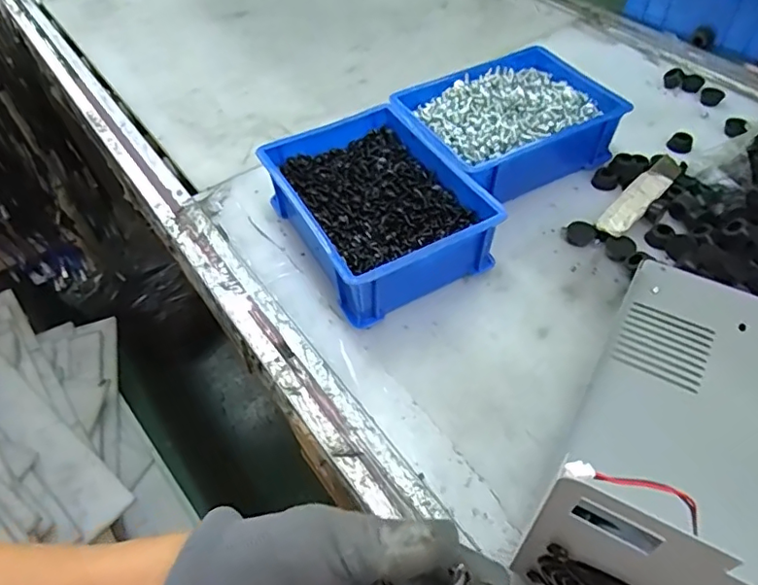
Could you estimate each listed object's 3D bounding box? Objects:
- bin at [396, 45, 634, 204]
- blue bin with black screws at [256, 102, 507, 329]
[{"bbox_3d":[0.133,-0.170,0.564,0.200,0.064,0.149,-26,54,-17],"label":"bin"},{"bbox_3d":[-0.003,-0.077,0.497,0.144,0.067,0.190,-25,53,-16],"label":"blue bin with black screws"}]

